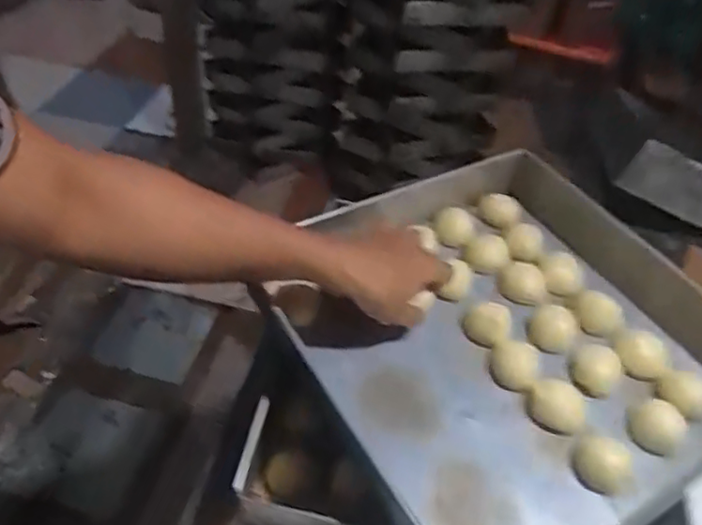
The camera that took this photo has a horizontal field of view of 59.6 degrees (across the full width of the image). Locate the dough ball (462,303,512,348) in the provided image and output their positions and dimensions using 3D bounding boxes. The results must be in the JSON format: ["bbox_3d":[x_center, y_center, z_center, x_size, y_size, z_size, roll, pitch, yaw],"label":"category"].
[{"bbox_3d":[0.144,0.065,0.649,0.047,0.031,0.036,19,46,12],"label":"dough ball"}]

